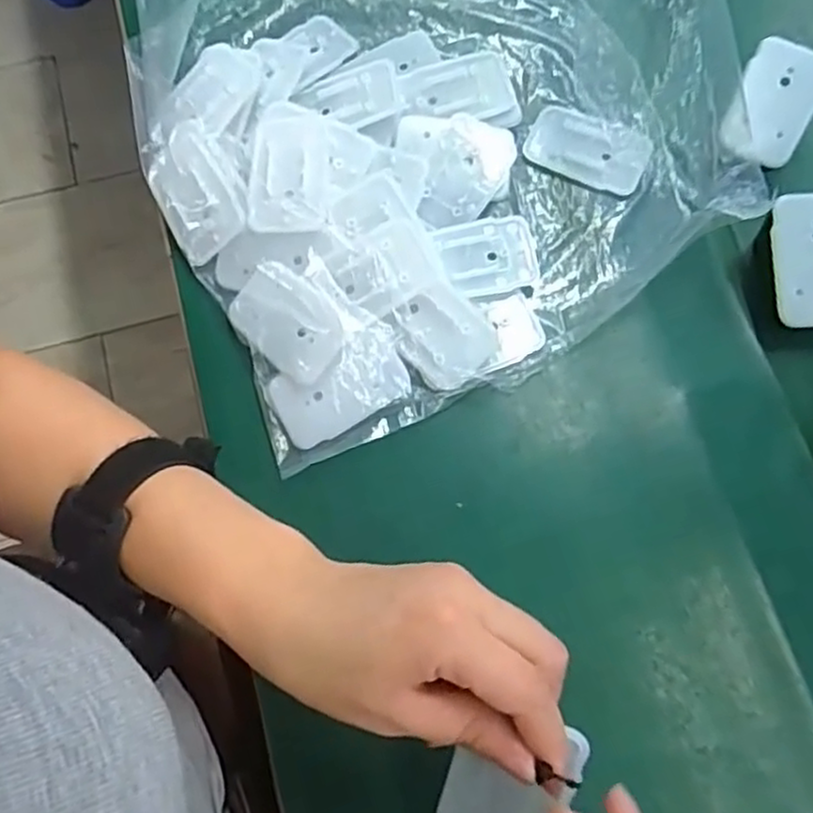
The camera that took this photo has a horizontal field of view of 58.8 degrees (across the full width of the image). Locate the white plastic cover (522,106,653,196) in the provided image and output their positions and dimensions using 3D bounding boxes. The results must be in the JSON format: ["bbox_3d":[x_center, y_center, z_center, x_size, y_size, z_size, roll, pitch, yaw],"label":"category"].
[{"bbox_3d":[0.107,-0.153,0.425,0.070,0.008,0.043,25,74,6],"label":"white plastic cover"}]

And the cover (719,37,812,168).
[{"bbox_3d":[0.207,-0.171,0.405,0.041,0.006,0.067,24,96,11],"label":"cover"}]

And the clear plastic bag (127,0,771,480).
[{"bbox_3d":[0.000,-0.177,0.373,0.282,0.126,0.309,-26,75,-9],"label":"clear plastic bag"}]

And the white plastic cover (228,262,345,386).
[{"bbox_3d":[-0.063,-0.045,0.383,0.069,0.006,0.044,42,100,18],"label":"white plastic cover"}]

